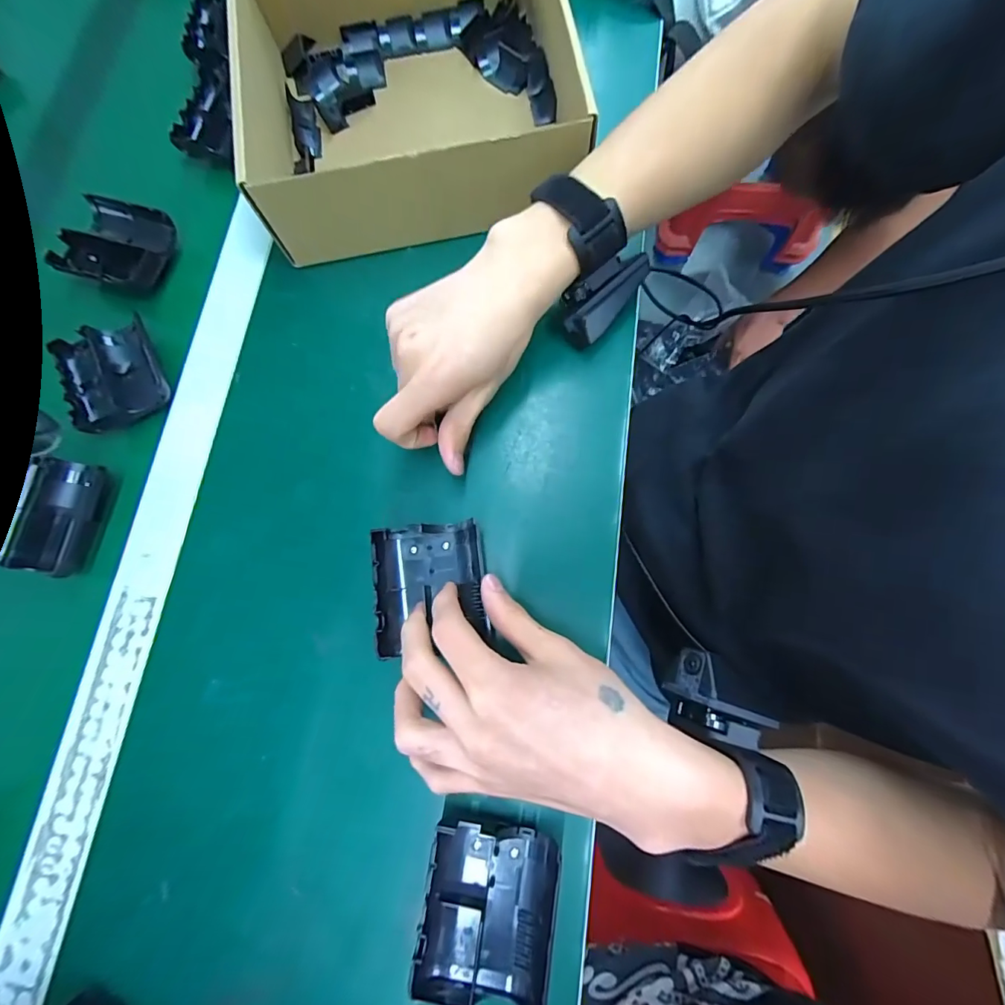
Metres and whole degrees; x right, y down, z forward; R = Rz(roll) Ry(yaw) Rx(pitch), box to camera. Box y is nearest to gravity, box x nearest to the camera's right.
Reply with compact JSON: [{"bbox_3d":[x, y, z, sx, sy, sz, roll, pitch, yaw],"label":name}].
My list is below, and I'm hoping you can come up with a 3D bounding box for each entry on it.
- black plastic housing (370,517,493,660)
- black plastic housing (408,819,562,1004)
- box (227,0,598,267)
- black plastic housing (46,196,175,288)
[{"bbox_3d":[-0.045,0.050,0.281,0.066,0.017,0.075,-8,78,0],"label":"black plastic housing"},{"bbox_3d":[-0.007,0.218,0.243,0.069,0.025,0.076,8,79,3],"label":"black plastic housing"},{"bbox_3d":[-0.071,-0.319,0.347,0.229,0.073,0.239,-10,78,-1],"label":"box"},{"bbox_3d":[-0.309,-0.207,0.366,0.084,0.028,0.065,15,79,4],"label":"black plastic housing"}]

